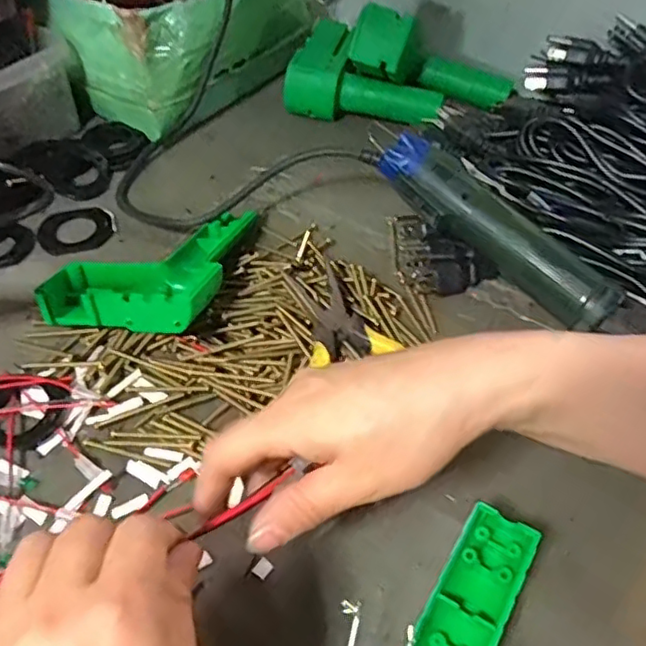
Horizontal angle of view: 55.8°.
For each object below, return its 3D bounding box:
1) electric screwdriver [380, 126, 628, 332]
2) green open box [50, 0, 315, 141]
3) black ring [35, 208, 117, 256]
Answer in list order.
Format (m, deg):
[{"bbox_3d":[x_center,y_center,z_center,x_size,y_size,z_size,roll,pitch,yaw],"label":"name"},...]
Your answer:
[{"bbox_3d":[0.121,-0.067,0.435,0.189,0.033,0.039,43,61,17],"label":"electric screwdriver"},{"bbox_3d":[-0.117,-0.308,0.621,0.144,0.105,0.261,25,54,21],"label":"green open box"},{"bbox_3d":[-0.204,-0.076,0.506,0.062,0.006,0.062,-1,49,1],"label":"black ring"}]

